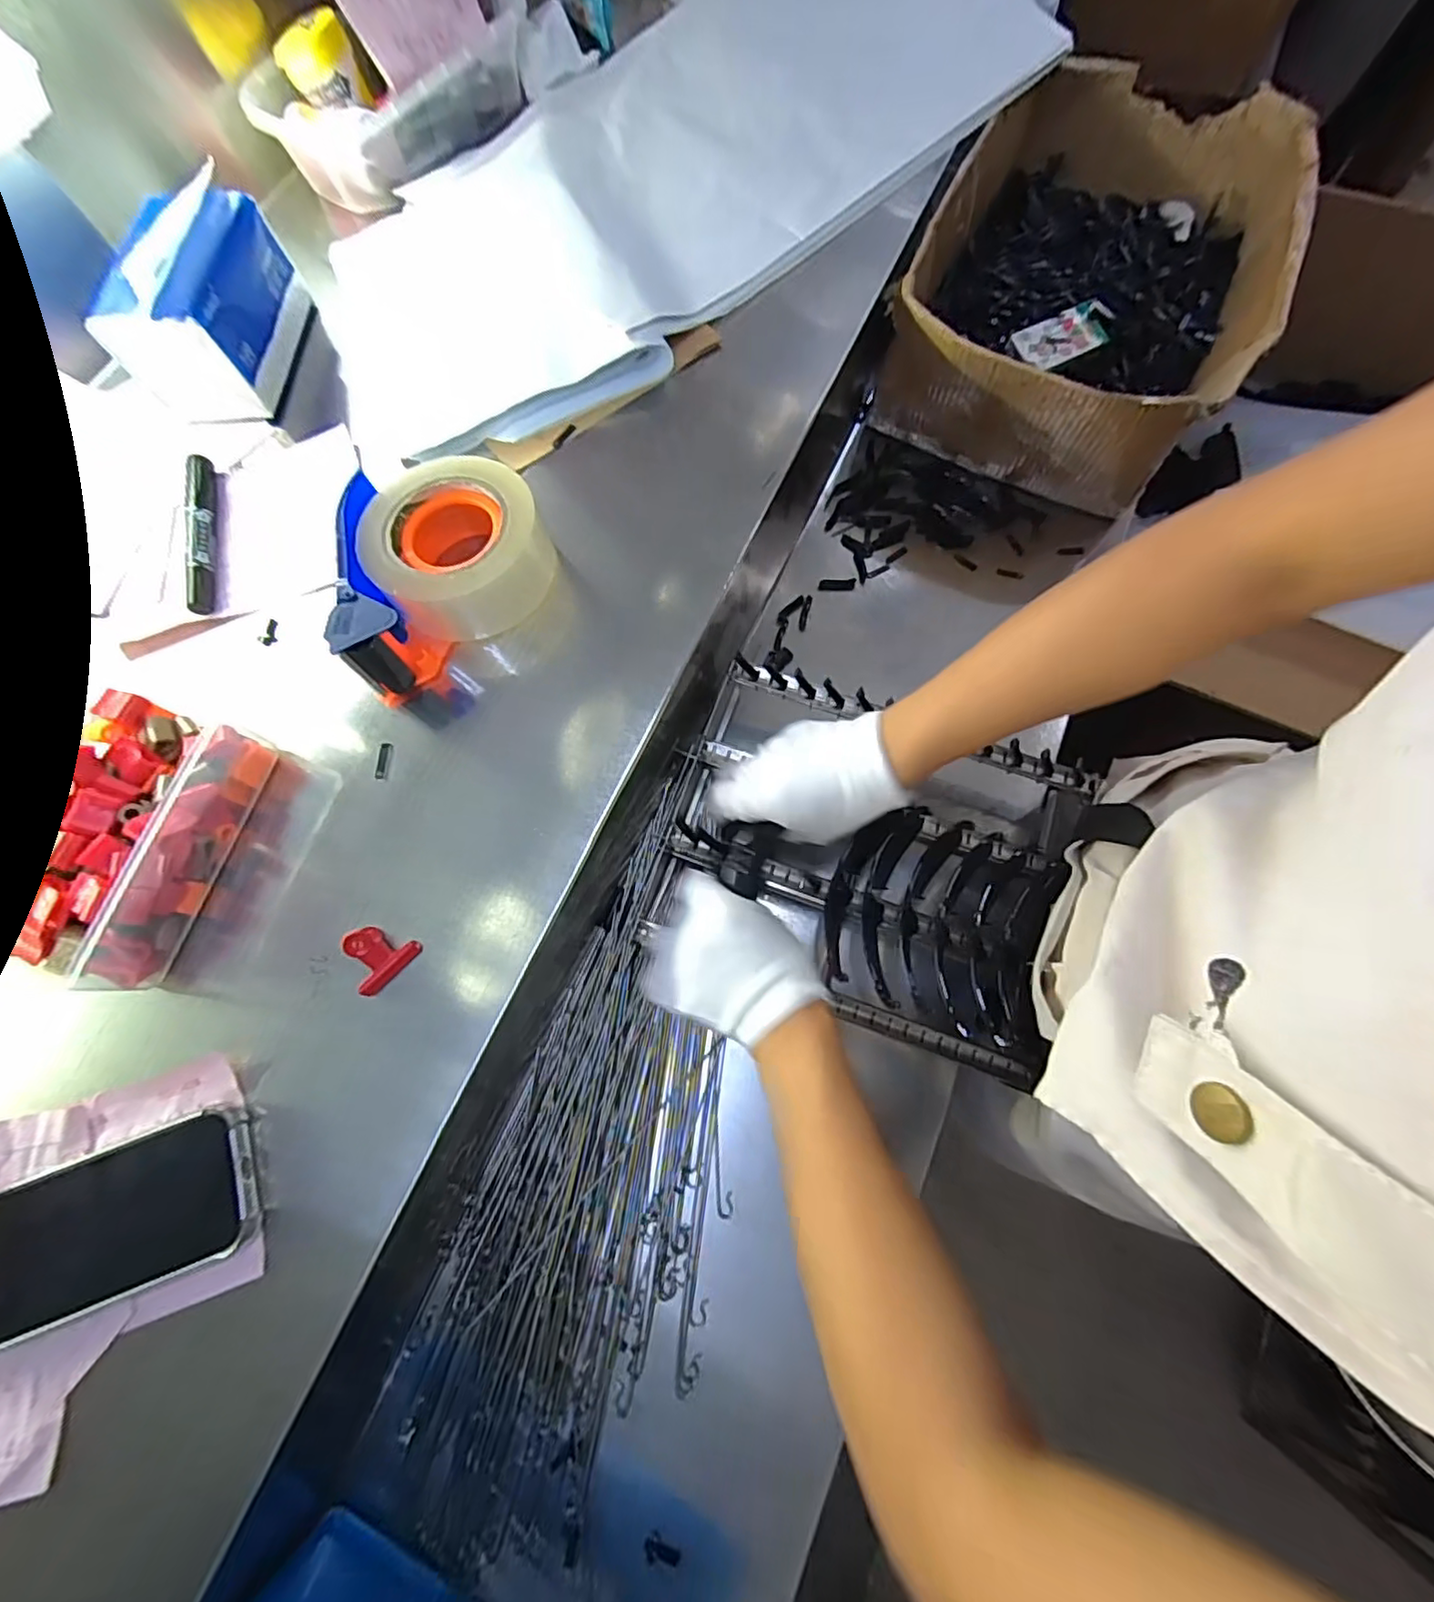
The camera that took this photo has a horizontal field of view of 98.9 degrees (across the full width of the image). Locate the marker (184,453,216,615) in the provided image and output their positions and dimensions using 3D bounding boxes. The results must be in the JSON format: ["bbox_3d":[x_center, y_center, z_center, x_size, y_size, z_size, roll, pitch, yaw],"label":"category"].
[{"bbox_3d":[-0.402,-0.212,0.478,0.016,0.018,0.148,-13,73,-2],"label":"marker"}]

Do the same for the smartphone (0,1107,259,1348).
[{"bbox_3d":[-0.331,0.228,0.328,0.157,0.010,0.075,-21,73,-4],"label":"smartphone"}]

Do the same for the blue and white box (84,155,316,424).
[{"bbox_3d":[-0.419,-0.410,0.499,0.091,0.084,0.150,1,73,3],"label":"blue and white box"}]

